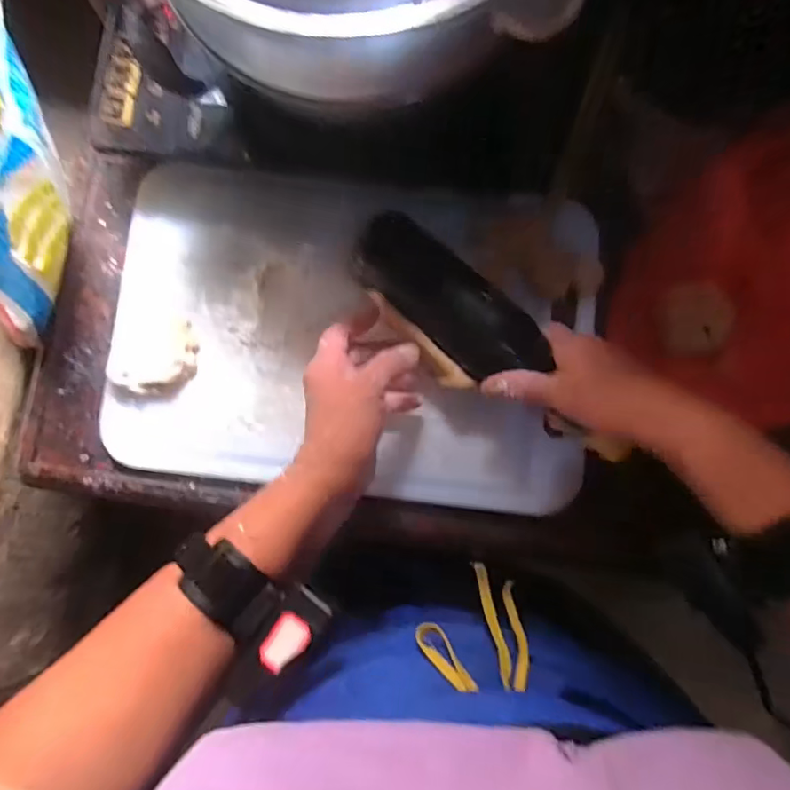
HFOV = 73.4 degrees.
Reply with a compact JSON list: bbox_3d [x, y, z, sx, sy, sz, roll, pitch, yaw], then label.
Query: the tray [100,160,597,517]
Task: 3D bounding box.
[{"bbox_3d":[-0.044,-0.057,0.467,0.410,0.026,0.278,7,84,2],"label":"tray"}]

